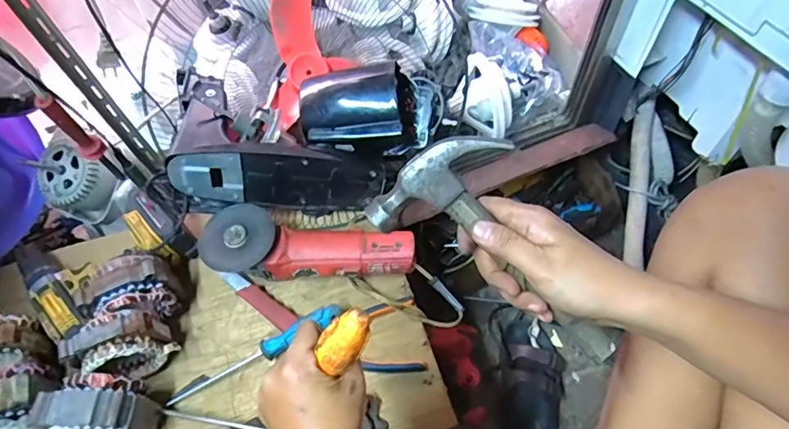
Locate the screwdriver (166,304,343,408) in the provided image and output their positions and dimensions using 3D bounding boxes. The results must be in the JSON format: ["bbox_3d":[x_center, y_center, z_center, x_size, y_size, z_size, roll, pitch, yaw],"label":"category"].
[{"bbox_3d":[-0.182,0.185,0.649,0.247,0.035,0.037,-30,62,3],"label":"screwdriver"}]

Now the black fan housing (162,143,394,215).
[{"bbox_3d":[-0.162,-0.059,0.710,0.297,0.121,0.057,1,60,-10],"label":"black fan housing"}]

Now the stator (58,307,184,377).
[{"bbox_3d":[-0.344,0.167,0.621,0.110,0.089,0.066,-30,63,-12],"label":"stator"}]

